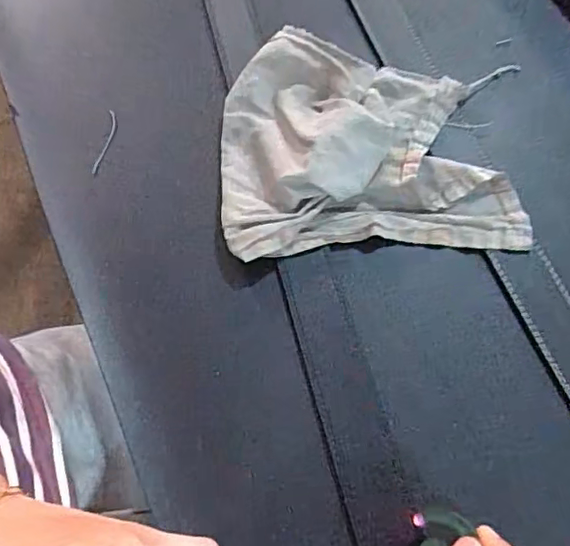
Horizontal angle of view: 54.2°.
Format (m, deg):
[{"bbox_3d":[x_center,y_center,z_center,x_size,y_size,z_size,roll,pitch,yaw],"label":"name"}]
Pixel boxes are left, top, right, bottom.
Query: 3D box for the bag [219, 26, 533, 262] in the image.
[{"bbox_3d":[0.051,-0.084,0.351,0.184,0.035,0.149,-4,67,0],"label":"bag"}]

